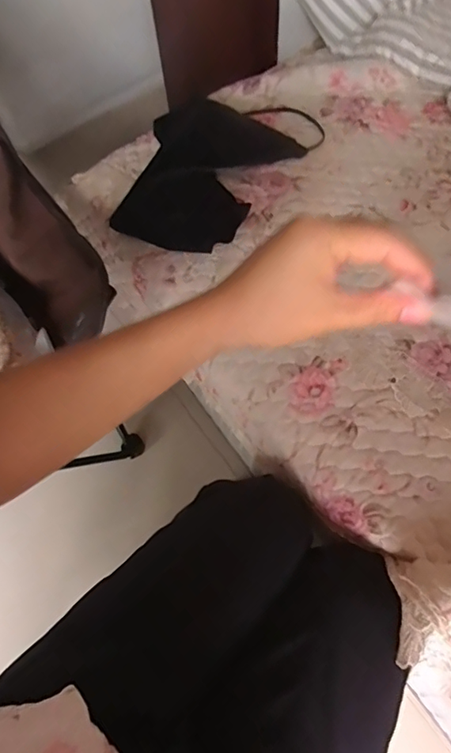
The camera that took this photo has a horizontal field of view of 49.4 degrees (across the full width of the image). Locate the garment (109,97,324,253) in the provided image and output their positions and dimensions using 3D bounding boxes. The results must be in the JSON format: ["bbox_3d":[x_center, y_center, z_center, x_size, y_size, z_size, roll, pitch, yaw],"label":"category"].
[{"bbox_3d":[-0.025,-0.291,0.631,0.218,0.041,0.295,31,70,16],"label":"garment"}]

